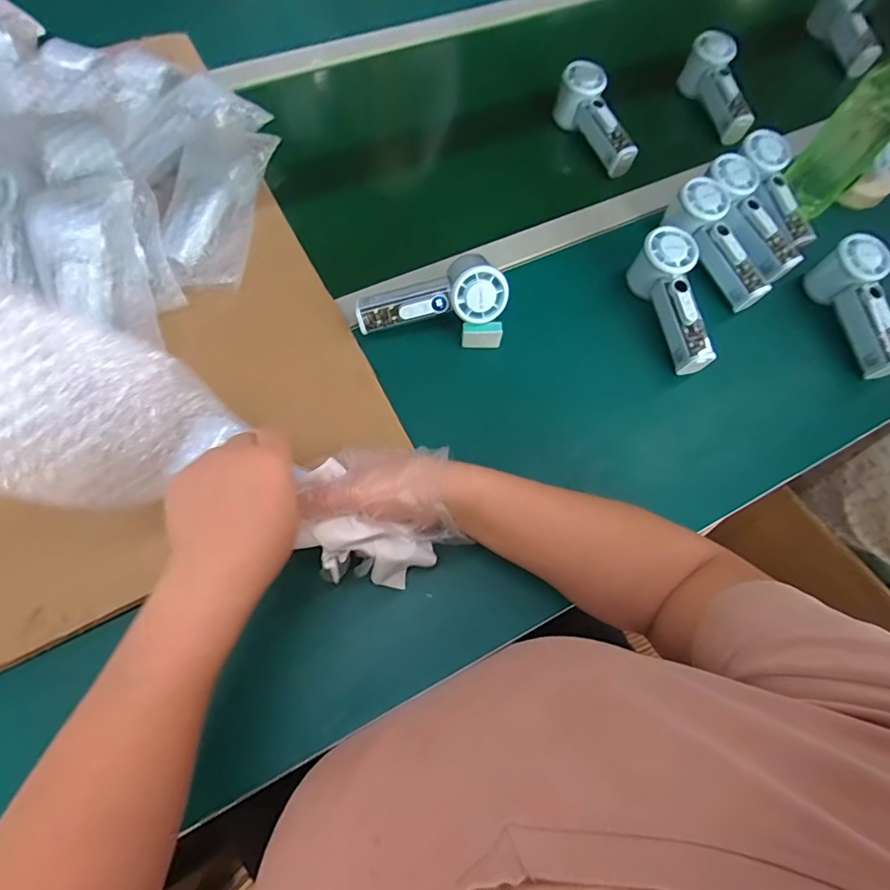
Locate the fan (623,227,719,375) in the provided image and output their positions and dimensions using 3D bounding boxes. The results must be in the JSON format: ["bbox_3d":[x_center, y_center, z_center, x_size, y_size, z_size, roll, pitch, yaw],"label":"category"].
[{"bbox_3d":[0.249,-0.154,0.528,0.050,0.064,0.156,-12,82,-8],"label":"fan"}]

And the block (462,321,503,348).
[{"bbox_3d":[0.039,-0.116,0.510,0.040,0.028,0.016,-6,67,-5],"label":"block"}]

